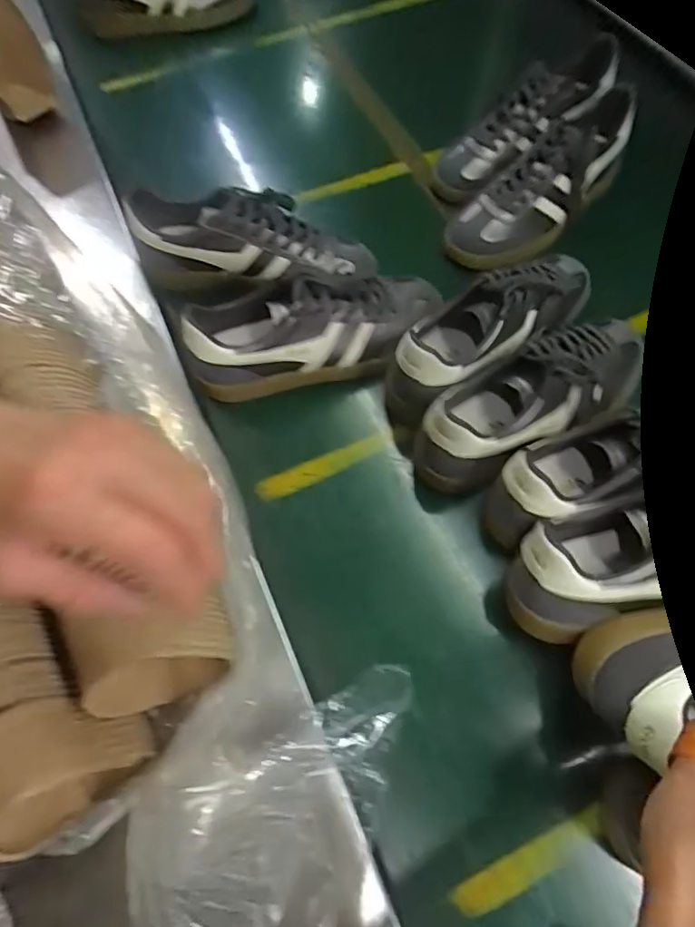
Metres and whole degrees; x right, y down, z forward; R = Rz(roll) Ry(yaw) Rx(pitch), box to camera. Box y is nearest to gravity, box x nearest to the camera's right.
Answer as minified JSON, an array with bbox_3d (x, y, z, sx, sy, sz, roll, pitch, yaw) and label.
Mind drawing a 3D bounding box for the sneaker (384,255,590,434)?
[{"bbox_3d":[0.149,-0.138,0.519,0.261,0.093,0.089,-39,68,-15],"label":"sneaker"}]

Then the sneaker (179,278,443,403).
[{"bbox_3d":[-0.027,-0.138,0.525,0.255,0.091,0.083,-13,64,-4],"label":"sneaker"}]

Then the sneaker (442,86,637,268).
[{"bbox_3d":[0.236,-0.325,0.603,0.276,0.080,0.085,-38,68,-15],"label":"sneaker"}]

